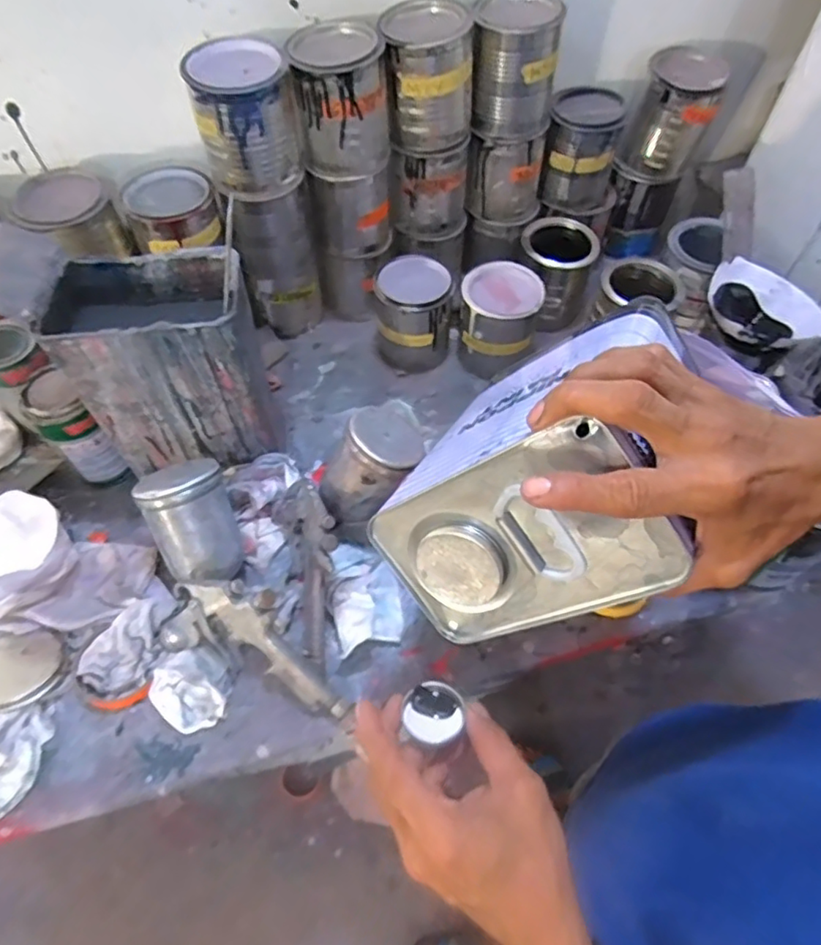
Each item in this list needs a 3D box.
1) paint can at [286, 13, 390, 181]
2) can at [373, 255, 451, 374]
[{"bbox_3d":[-0.074,-0.400,0.634,0.103,0.125,0.096,-3,57,-3],"label":"paint can"},{"bbox_3d":[0.001,-0.207,0.768,0.092,0.116,0.099,0,57,-1],"label":"can"}]

